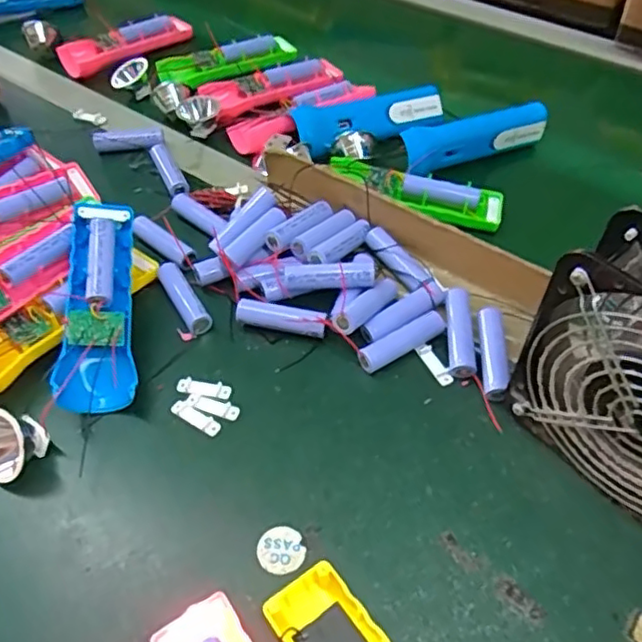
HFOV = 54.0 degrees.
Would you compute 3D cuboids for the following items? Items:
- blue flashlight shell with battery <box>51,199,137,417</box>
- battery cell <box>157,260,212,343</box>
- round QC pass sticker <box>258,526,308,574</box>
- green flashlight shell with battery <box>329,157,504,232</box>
[{"bbox_3d":[-0.153,-0.015,0.442,0.045,0.034,0.158,-4,71,-1],"label":"blue flashlight shell with battery"},{"bbox_3d":[-0.105,-0.016,0.479,0.024,0.019,0.068,-23,52,-17],"label":"battery cell"},{"bbox_3d":[-0.023,0.131,0.362,0.026,0.004,0.027,-1,49,1],"label":"round QC pass sticker"},{"bbox_3d":[0.081,-0.114,0.551,0.155,0.026,0.040,12,50,12],"label":"green flashlight shell with battery"}]

